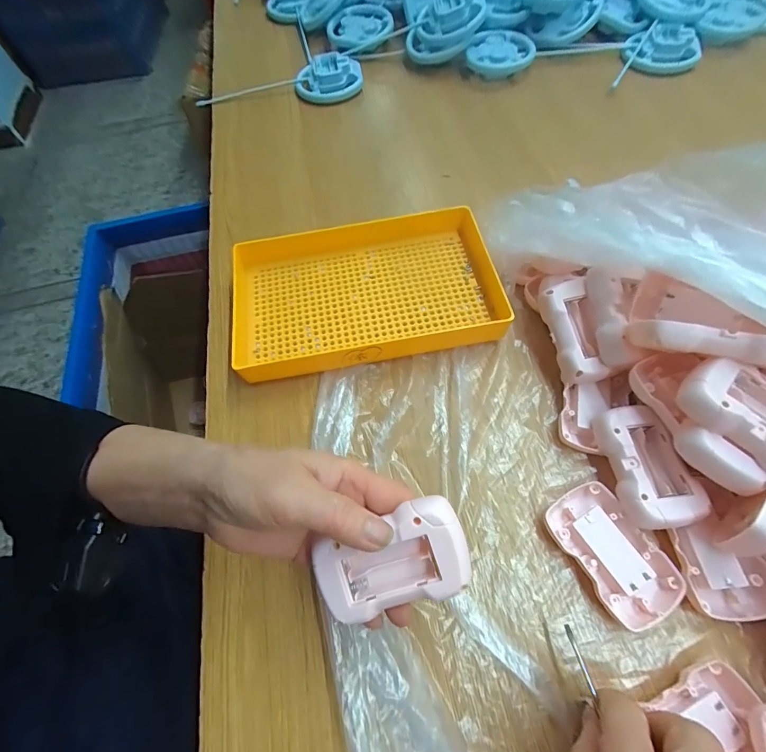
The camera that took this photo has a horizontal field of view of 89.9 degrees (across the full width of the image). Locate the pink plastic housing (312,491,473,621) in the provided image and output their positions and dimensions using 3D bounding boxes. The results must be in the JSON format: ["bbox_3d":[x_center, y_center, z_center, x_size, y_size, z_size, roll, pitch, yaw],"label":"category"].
[{"bbox_3d":[0.005,0.102,0.219,0.083,0.021,0.050,-15,84,7],"label":"pink plastic housing"}]

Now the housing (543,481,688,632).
[{"bbox_3d":[0.160,0.125,0.271,0.051,0.014,0.089,-29,66,-10],"label":"housing"}]

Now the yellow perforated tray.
[{"bbox_3d":[-0.019,-0.084,0.371,0.250,0.035,0.150,-11,64,-2],"label":"yellow perforated tray"}]

